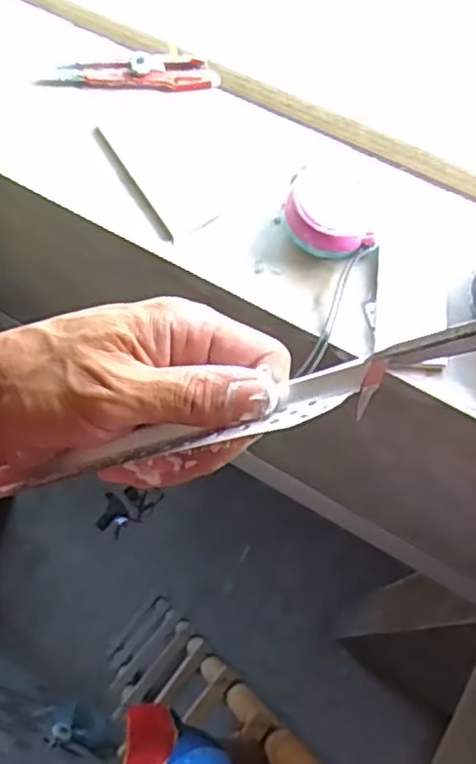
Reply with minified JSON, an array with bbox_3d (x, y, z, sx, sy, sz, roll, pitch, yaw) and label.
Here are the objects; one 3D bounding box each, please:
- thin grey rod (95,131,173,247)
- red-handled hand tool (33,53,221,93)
[{"bbox_3d":[-0.096,-0.178,0.618,0.009,0.006,0.143,-30,69,-11],"label":"thin grey rod"},{"bbox_3d":[-0.104,-0.295,0.654,0.167,0.015,0.035,0,67,1],"label":"red-handled hand tool"}]

